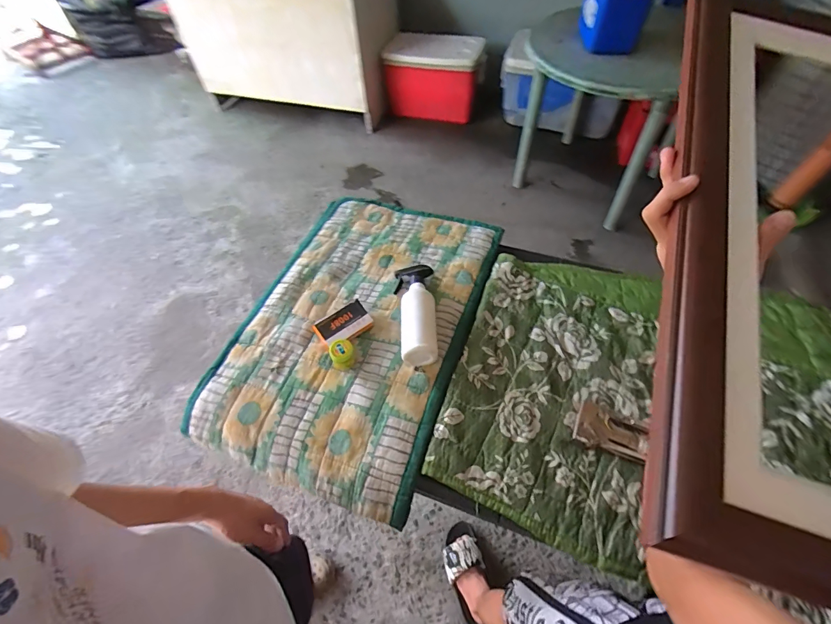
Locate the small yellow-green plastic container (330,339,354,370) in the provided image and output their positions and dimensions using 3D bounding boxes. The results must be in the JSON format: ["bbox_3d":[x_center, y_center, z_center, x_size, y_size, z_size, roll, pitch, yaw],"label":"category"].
[{"bbox_3d":[-0.137,0.084,0.766,0.043,0.057,0.047,-24,57,-11],"label":"small yellow-green plastic container"}]

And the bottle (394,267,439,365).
[{"bbox_3d":[0.000,-0.005,0.823,0.082,0.055,0.237,-2,55,0],"label":"bottle"}]

